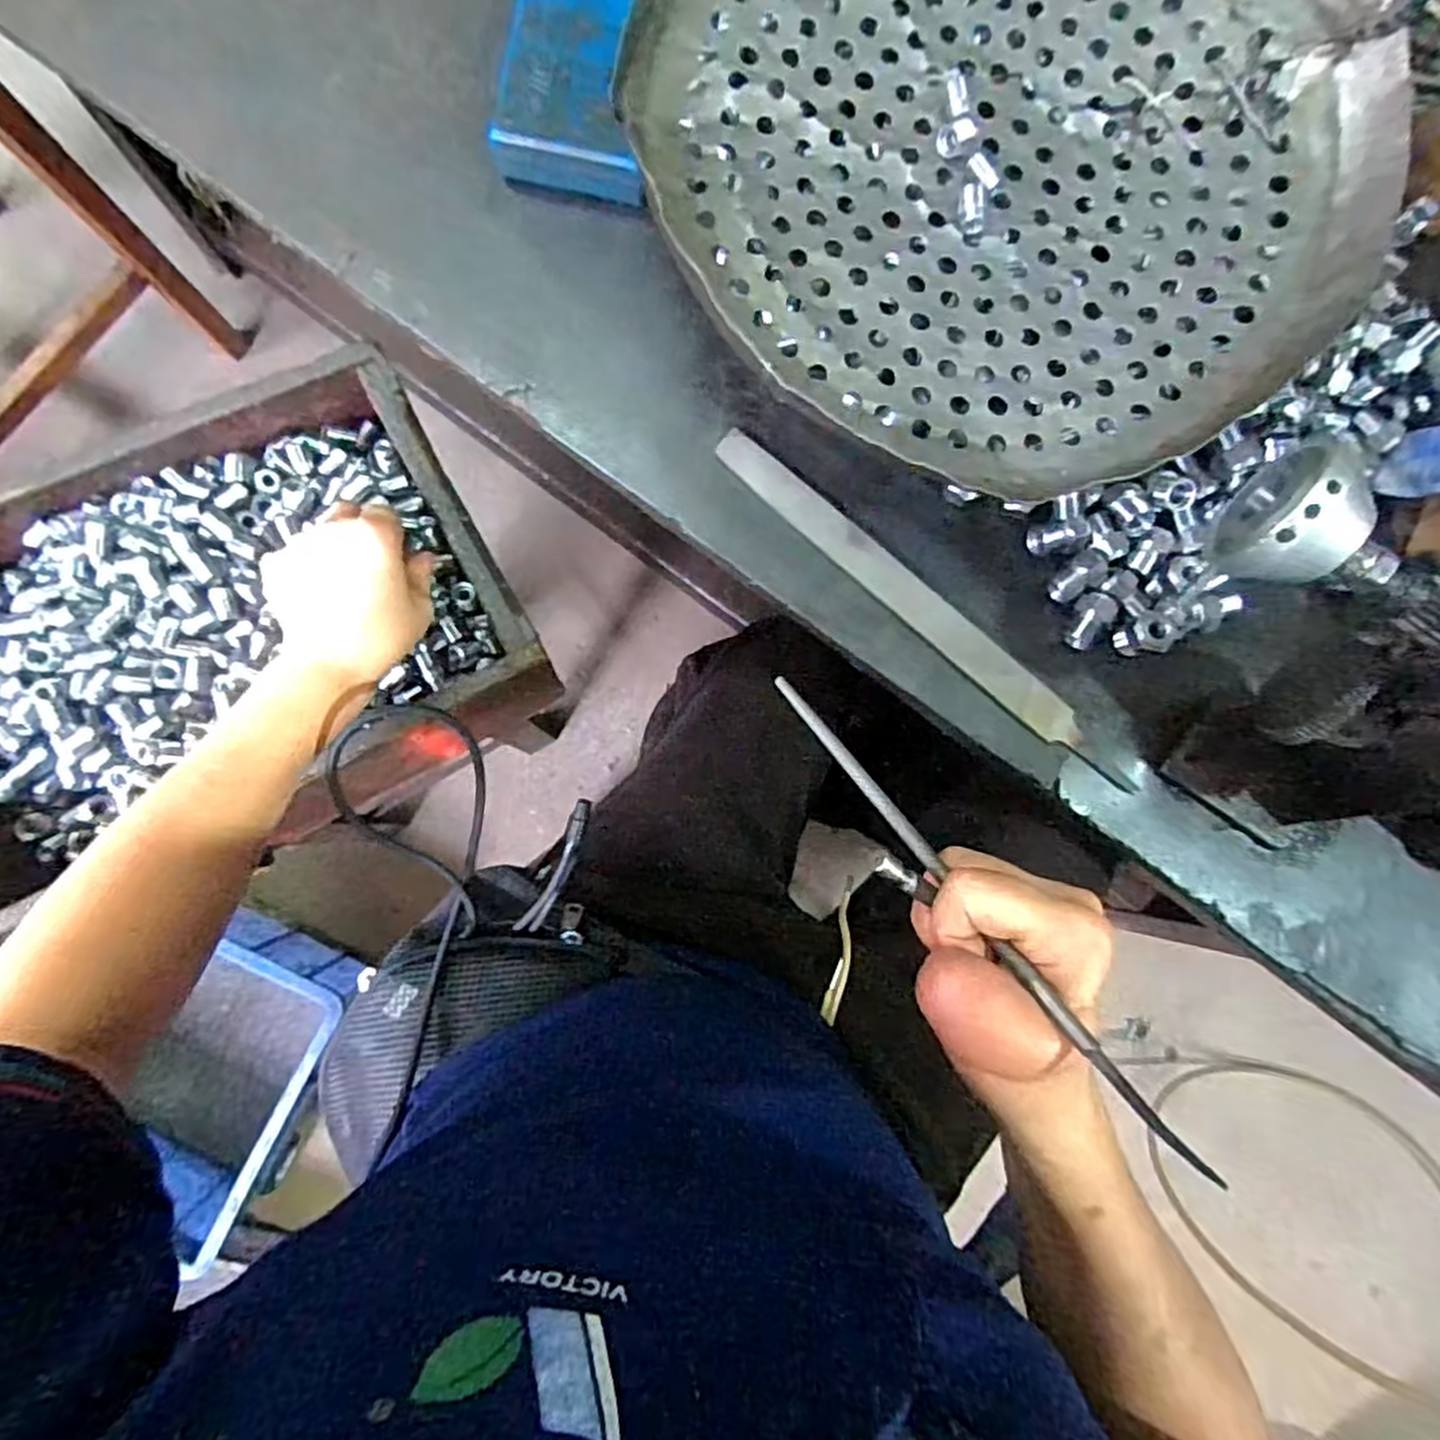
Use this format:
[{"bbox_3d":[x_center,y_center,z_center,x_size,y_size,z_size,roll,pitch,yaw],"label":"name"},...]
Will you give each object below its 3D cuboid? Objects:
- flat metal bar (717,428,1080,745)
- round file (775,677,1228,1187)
[{"bbox_3d":[0.099,-0.074,0.418,0.248,0.008,0.021,42,81,0],"label":"flat metal bar"},{"bbox_3d":[0.083,0.057,0.284,0.007,0.006,0.234,-30,51,-8],"label":"round file"}]

